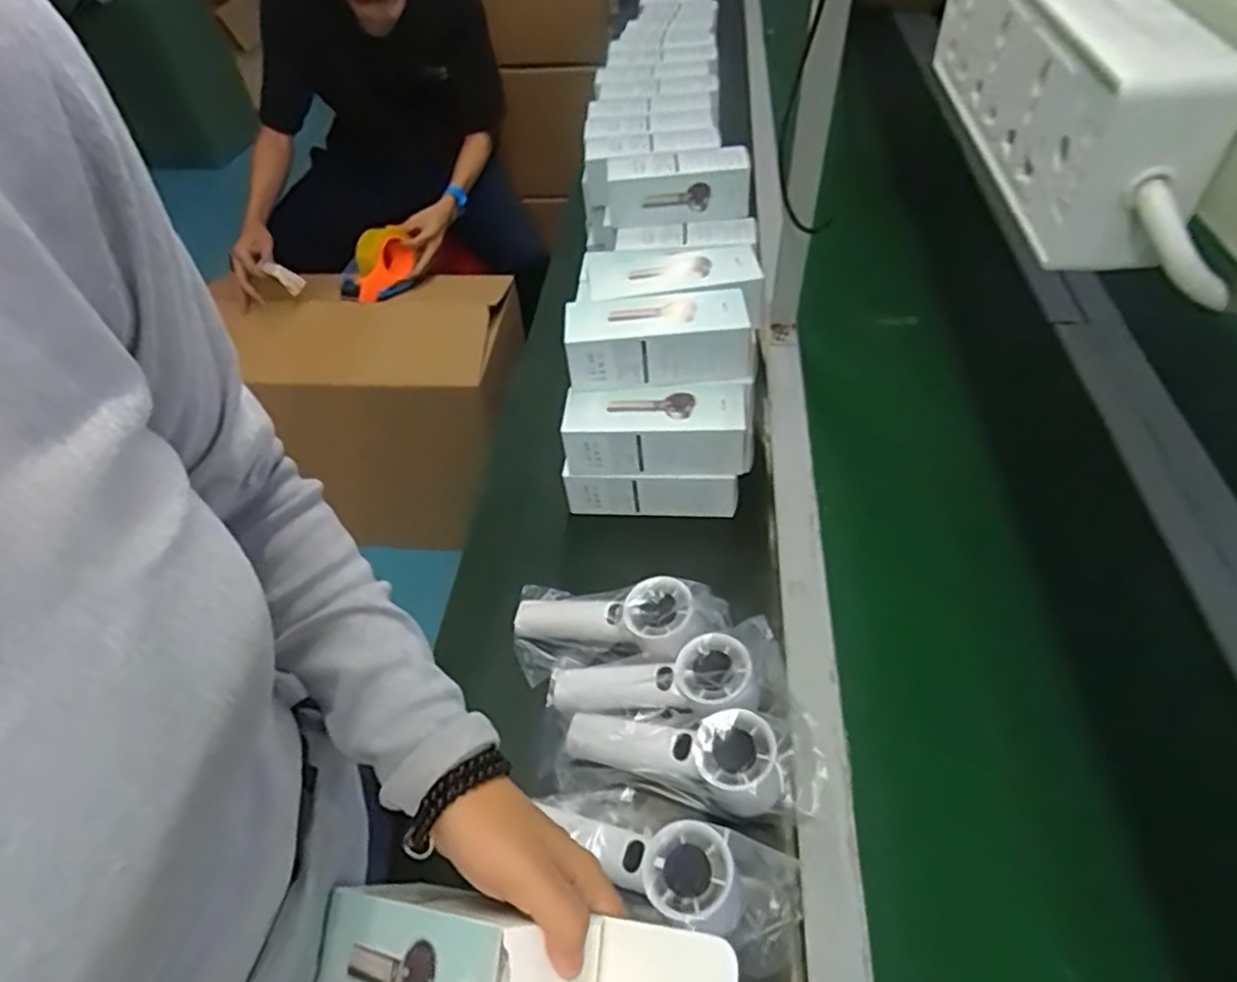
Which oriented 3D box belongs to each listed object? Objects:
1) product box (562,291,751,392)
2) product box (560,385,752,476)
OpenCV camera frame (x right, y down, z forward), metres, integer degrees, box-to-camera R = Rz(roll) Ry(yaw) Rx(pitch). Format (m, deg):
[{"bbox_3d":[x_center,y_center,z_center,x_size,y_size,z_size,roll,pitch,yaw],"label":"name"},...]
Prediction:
[{"bbox_3d":[0.038,-0.140,0.644,0.169,0.062,0.066,-2,49,0],"label":"product box"},{"bbox_3d":[0.038,-0.056,0.650,0.171,0.062,0.059,3,49,4],"label":"product box"}]

